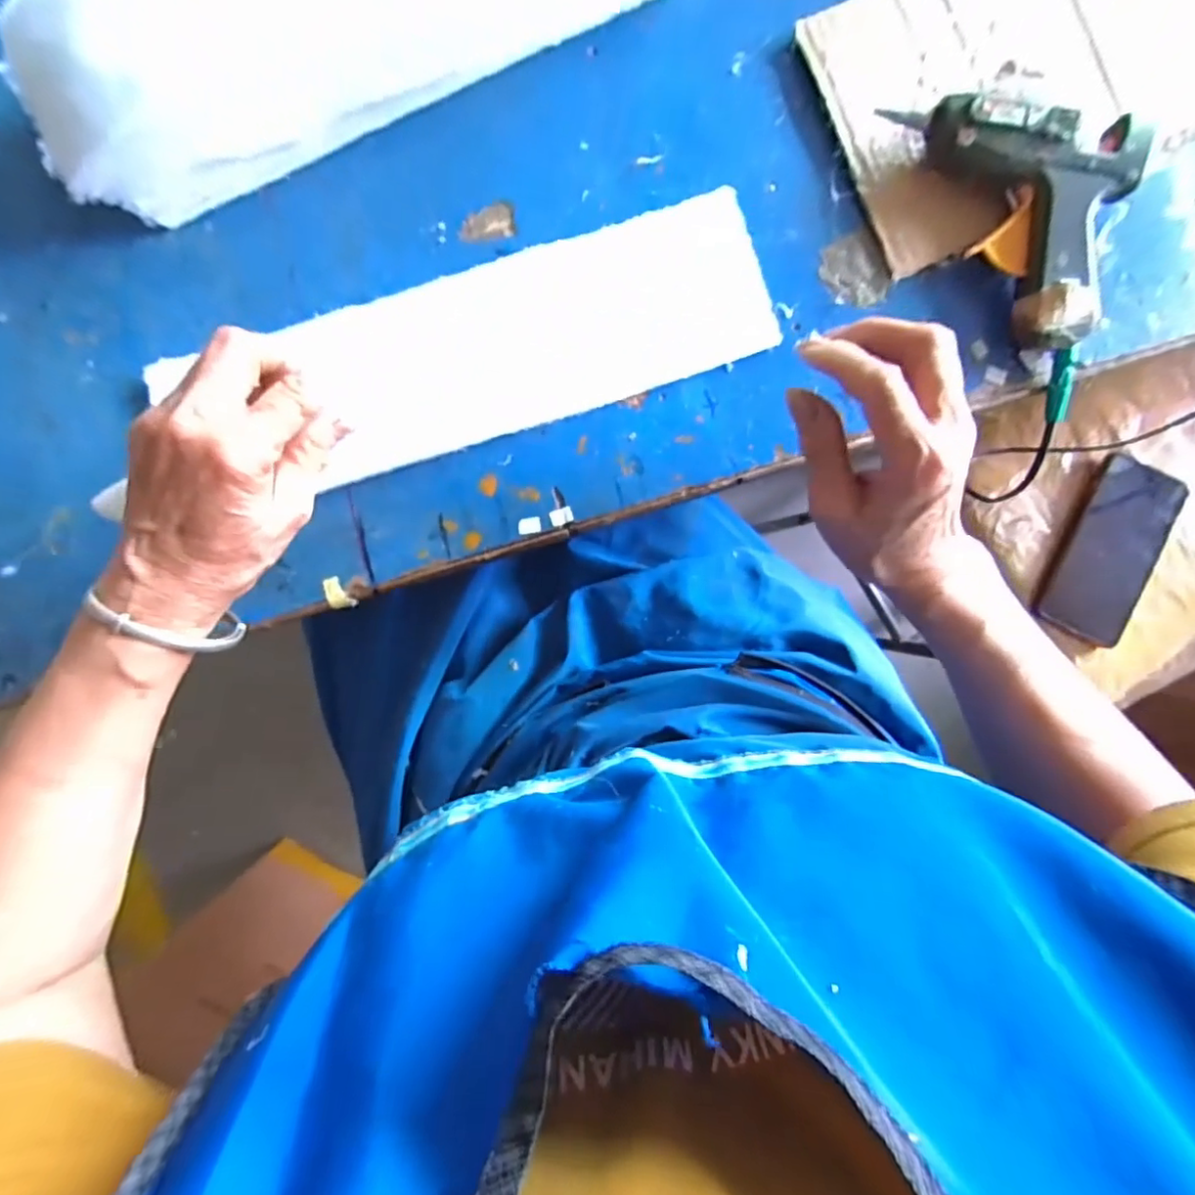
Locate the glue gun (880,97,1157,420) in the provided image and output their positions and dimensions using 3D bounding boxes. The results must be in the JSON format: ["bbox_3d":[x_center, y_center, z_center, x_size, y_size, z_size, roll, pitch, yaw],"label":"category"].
[{"bbox_3d":[0.243,-0.201,0.314,0.082,0.035,0.176,-36,89,0],"label":"glue gun"}]

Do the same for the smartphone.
[{"bbox_3d":[0.485,-0.044,0.552,0.077,0.016,0.168,25,93,9],"label":"smartphone"}]

